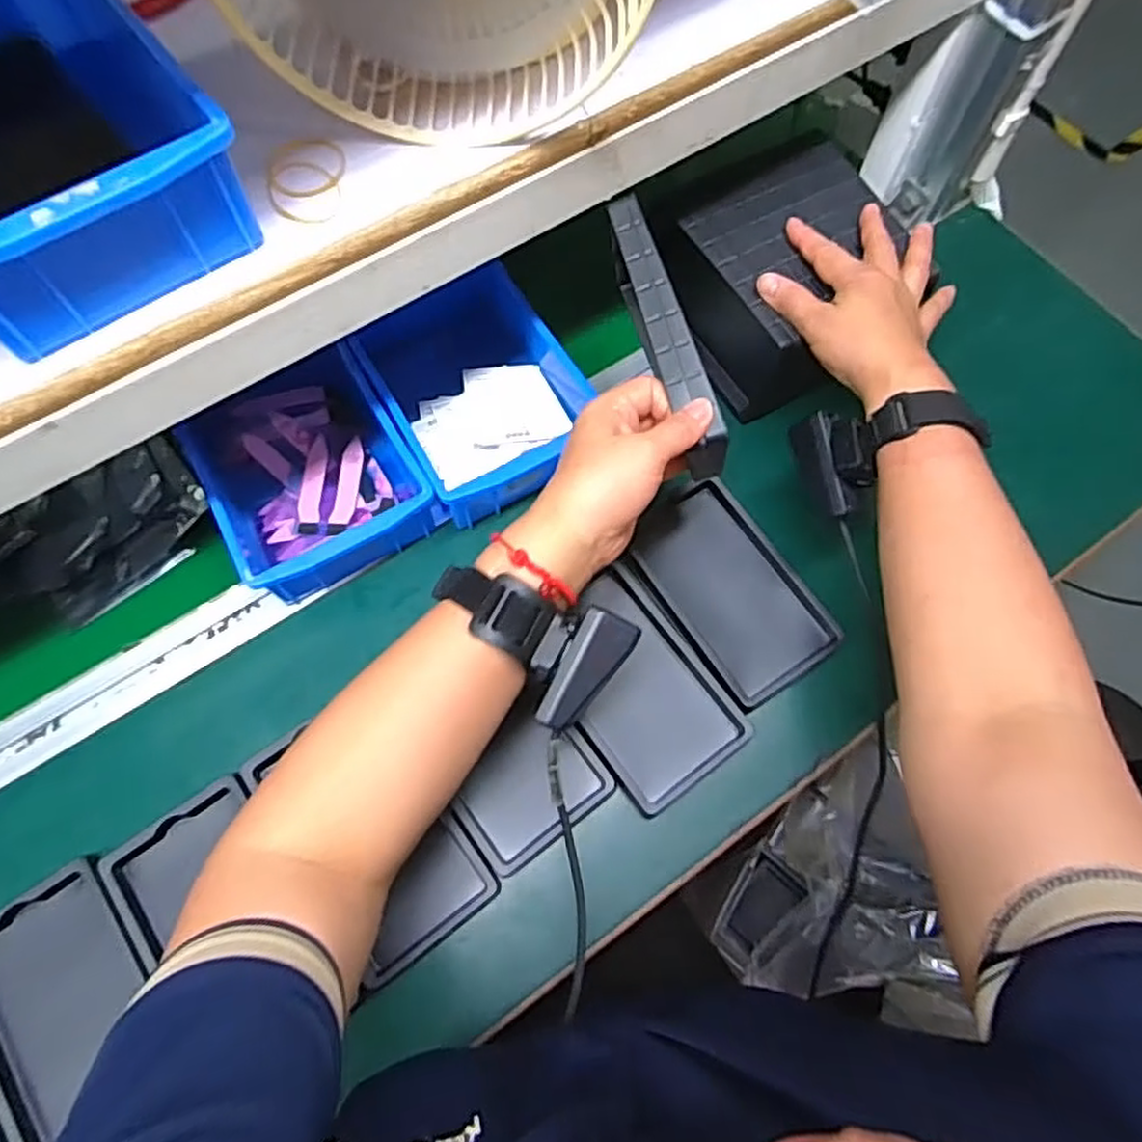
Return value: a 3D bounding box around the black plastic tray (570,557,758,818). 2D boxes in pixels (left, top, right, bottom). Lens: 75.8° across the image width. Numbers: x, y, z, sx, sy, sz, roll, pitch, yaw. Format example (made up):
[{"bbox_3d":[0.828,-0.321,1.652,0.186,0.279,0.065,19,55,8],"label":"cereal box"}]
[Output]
[{"bbox_3d":[0.042,0.080,0.508,0.098,0.021,0.152,-34,71,-13],"label":"black plastic tray"}]

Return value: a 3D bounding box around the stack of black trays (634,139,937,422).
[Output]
[{"bbox_3d":[0.168,-0.218,0.564,0.150,0.102,0.127,-33,71,-13],"label":"stack of black trays"}]

